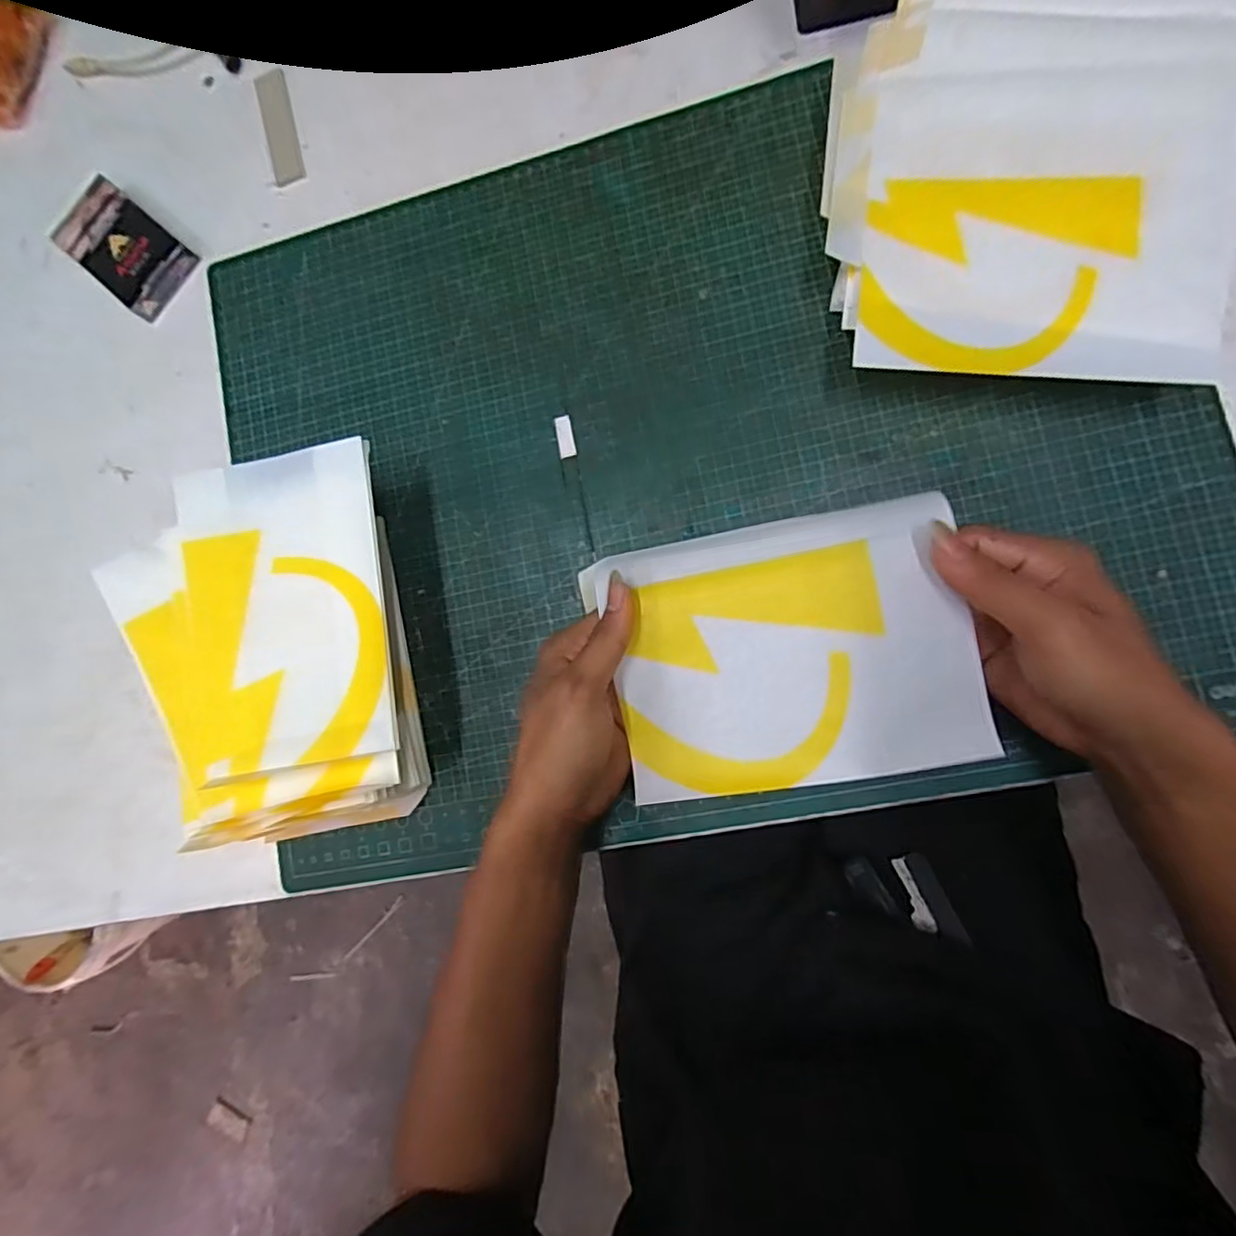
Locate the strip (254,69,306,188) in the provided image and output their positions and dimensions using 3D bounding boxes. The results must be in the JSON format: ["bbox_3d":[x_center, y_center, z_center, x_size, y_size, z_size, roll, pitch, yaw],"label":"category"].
[{"bbox_3d":[-0.247,-0.358,0.450,0.023,0.004,0.091,-16,83,7],"label":"strip"}]

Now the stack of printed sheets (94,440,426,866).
[{"bbox_3d":[-0.207,0.025,0.377,0.174,0.069,0.220,-9,84,8],"label":"stack of printed sheets"}]

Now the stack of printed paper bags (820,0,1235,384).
[{"bbox_3d":[0.231,-0.254,0.346,0.220,0.038,0.256,7,86,9],"label":"stack of printed paper bags"}]

